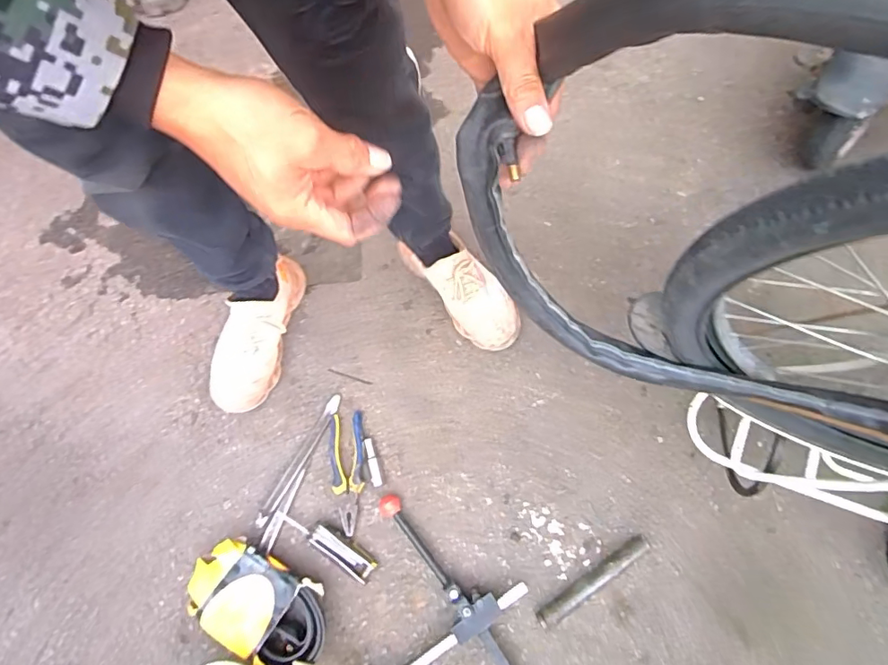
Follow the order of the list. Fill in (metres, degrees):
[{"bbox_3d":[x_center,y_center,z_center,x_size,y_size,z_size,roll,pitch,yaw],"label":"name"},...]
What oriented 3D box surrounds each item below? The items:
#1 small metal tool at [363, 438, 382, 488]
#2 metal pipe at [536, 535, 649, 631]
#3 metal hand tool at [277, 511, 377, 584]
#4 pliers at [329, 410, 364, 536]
[{"bbox_3d":[-0.118,0.214,0.841,0.016,0.014,0.079,-15,68,-8],"label":"small metal tool"},{"bbox_3d":[0.223,0.369,0.760,0.198,0.030,0.027,-31,71,-15],"label":"metal pipe"},{"bbox_3d":[-0.181,0.319,0.791,0.167,0.019,0.039,34,69,12],"label":"metal hand tool"},{"bbox_3d":[-0.158,0.226,0.835,0.055,0.014,0.187,-4,67,-4],"label":"pliers"}]

